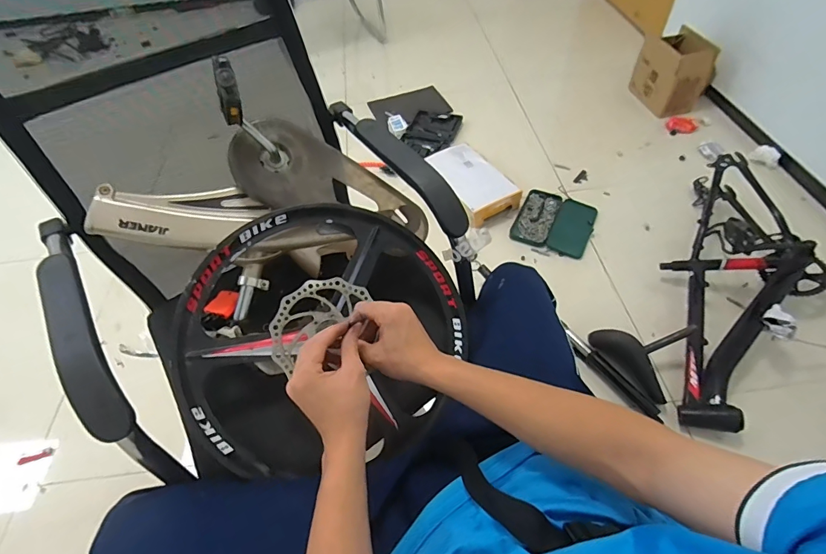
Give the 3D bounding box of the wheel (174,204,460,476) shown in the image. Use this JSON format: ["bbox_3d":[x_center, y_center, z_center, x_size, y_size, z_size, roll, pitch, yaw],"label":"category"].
[{"bbox_3d":[-0.118,0.072,0.609,0.399,0.064,0.375,3,76,-12],"label":"wheel"}]

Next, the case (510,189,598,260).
[{"bbox_3d":[0.485,-0.192,1.462,0.245,0.041,0.257,22,57,18],"label":"case"}]

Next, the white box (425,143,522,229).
[{"bbox_3d":[0.205,-0.355,1.534,0.218,0.090,0.379,-21,53,-13],"label":"white box"}]

